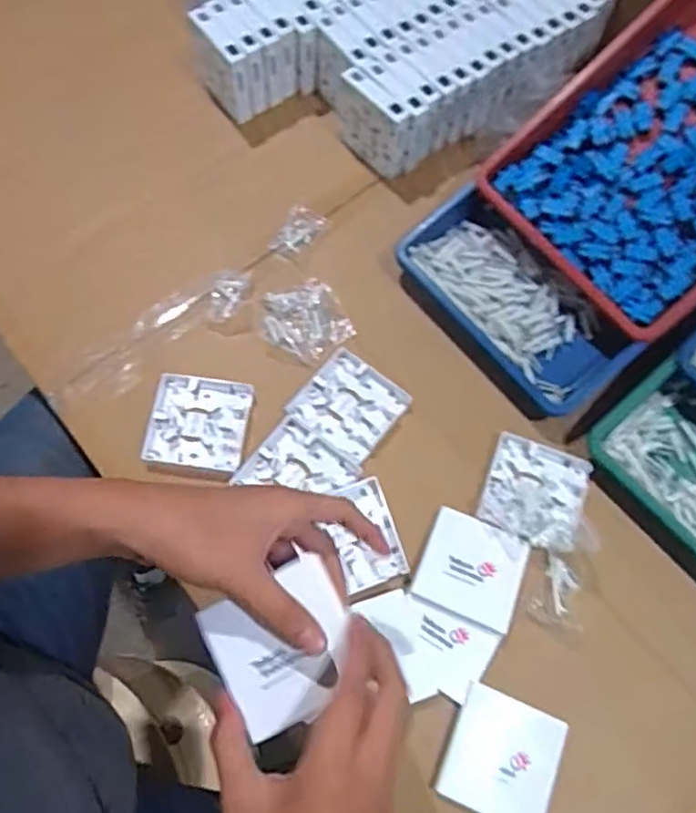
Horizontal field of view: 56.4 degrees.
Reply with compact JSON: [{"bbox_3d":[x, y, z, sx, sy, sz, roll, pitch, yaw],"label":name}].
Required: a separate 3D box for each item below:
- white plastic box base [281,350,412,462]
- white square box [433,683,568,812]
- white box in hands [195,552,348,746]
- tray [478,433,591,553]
[{"bbox_3d":[0.003,-0.002,0.612,0.087,0.015,0.086,36,71,11],"label":"white plastic box base"},{"bbox_3d":[0.118,0.273,0.508,0.085,0.025,0.084,22,69,6],"label":"white square box"},{"bbox_3d":[-0.040,0.149,0.401,0.082,0.015,0.083,-25,72,-12],"label":"white box in hands"},{"bbox_3d":[0.169,0.076,0.580,0.084,0.016,0.095,20,65,8],"label":"tray"}]

